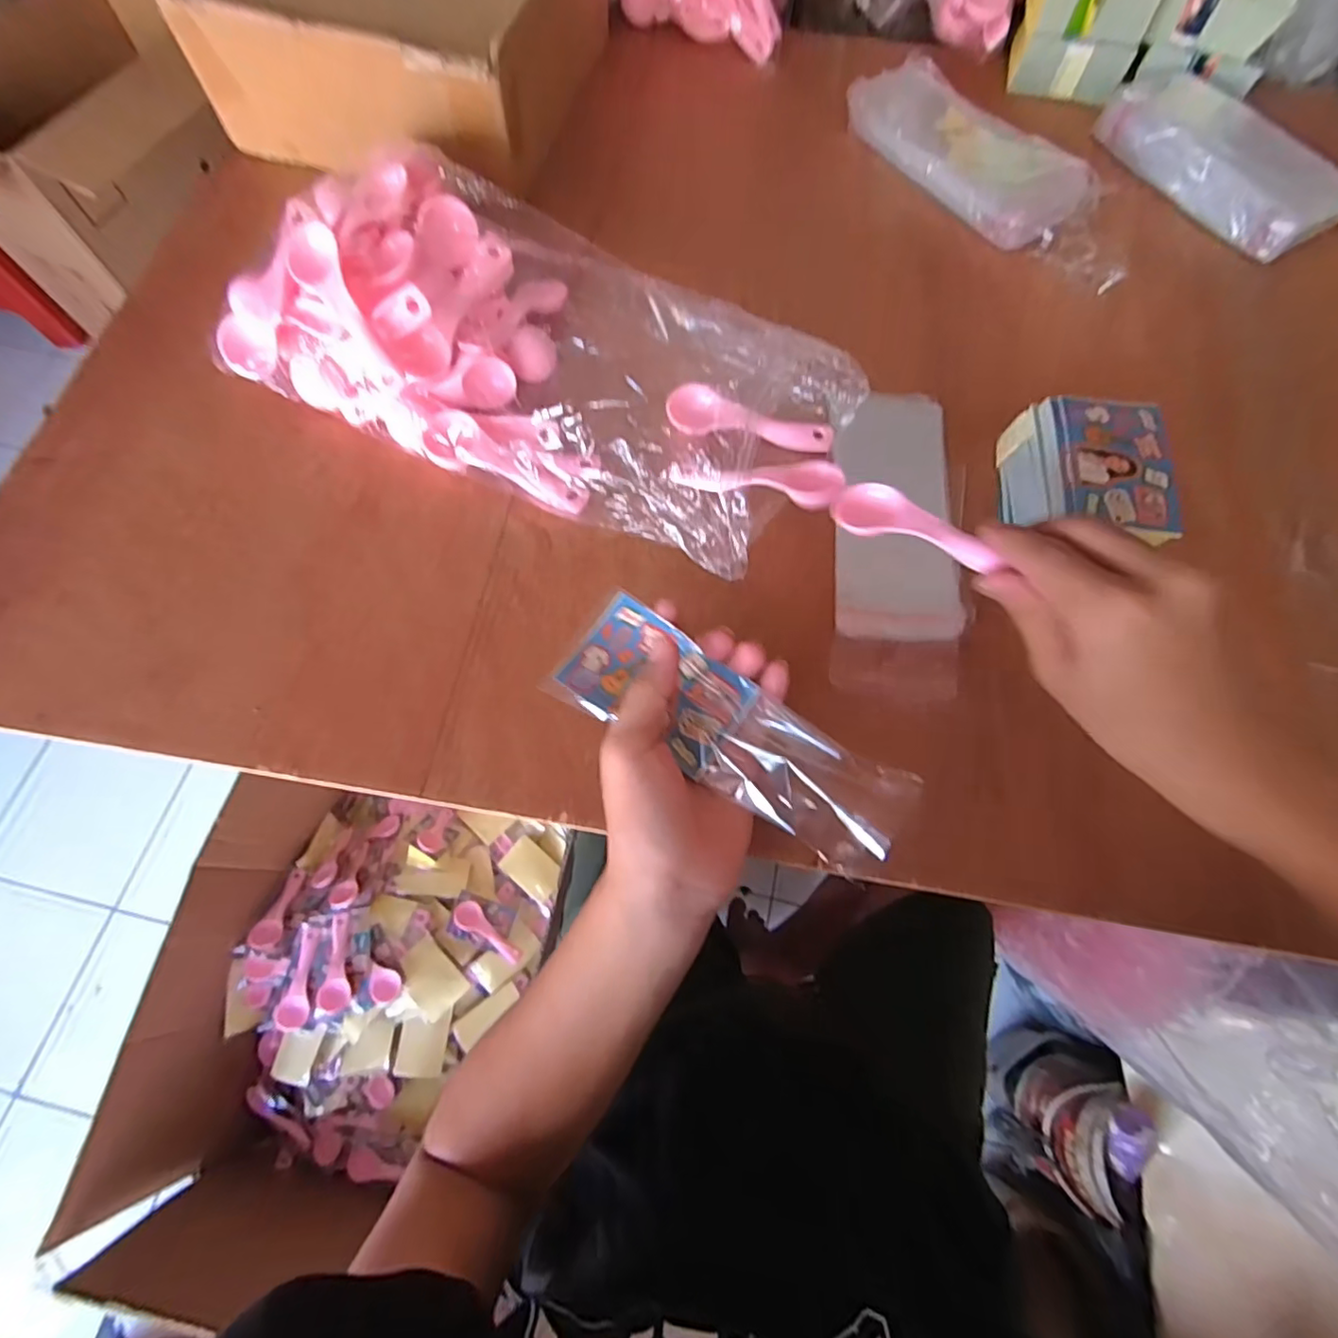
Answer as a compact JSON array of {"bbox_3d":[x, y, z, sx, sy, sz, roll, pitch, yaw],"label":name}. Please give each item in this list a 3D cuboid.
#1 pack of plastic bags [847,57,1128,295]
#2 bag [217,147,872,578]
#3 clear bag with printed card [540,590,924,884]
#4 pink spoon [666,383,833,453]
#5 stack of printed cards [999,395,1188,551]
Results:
[{"bbox_3d":[0.265,-0.410,0.481,0.088,0.028,0.277,-33,73,-12],"label":"pack of plastic bags"},{"bbox_3d":[-0.081,-0.206,0.365,0.380,0.097,0.198,27,71,9],"label":"bag"},{"bbox_3d":[0.030,0.032,0.292,0.179,0.020,0.059,32,72,10],"label":"clear bag with printed card"},{"bbox_3d":[0.054,-0.163,0.390,0.109,0.017,0.032,15,70,4],"label":"pink spoon"},{"bbox_3d":[0.254,-0.113,0.360,0.070,0.050,0.092,6,69,1],"label":"stack of printed cards"}]

